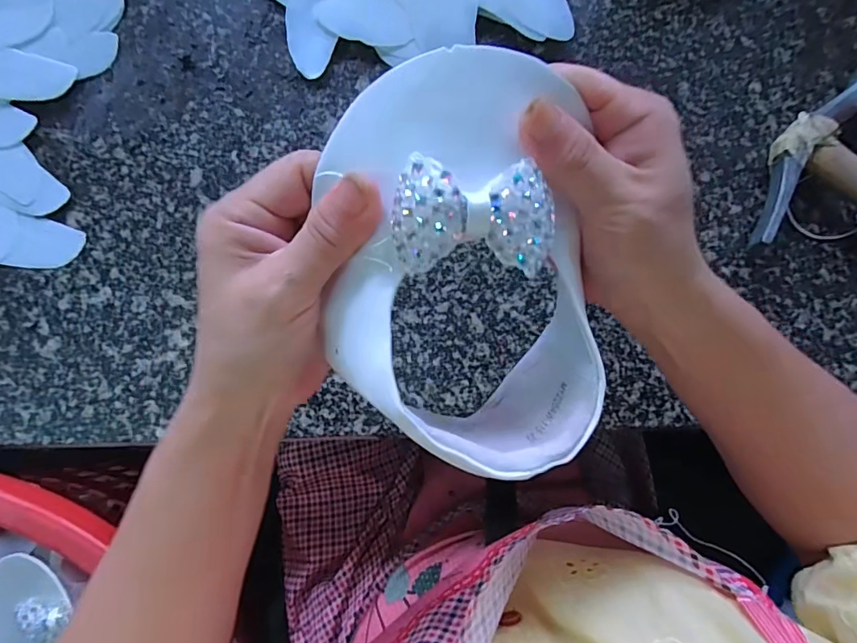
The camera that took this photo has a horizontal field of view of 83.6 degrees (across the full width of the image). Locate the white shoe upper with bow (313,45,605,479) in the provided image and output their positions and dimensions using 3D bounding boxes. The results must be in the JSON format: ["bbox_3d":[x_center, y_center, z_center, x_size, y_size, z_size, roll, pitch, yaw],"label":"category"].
[{"bbox_3d":[0.011,-0.015,0.185,0.095,0.070,0.141,-9,84,-1],"label":"white shoe upper with bow"}]

